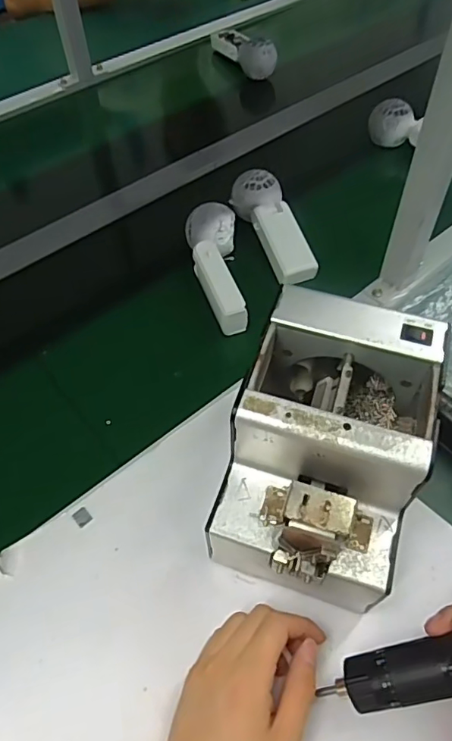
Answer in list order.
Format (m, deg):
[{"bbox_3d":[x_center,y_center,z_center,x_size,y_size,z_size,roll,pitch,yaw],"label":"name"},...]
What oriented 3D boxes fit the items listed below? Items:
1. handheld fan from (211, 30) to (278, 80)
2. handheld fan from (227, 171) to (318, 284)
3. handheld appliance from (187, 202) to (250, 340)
[{"bbox_3d":[0.031,-0.577,0.929,0.058,0.054,0.183,-21,61,-15],"label":"handheld fan"},{"bbox_3d":[0.059,-0.173,0.629,0.054,0.050,0.159,-18,60,-13],"label":"handheld fan"},{"bbox_3d":[-0.012,-0.111,0.582,0.053,0.054,0.166,-3,58,-4],"label":"handheld appliance"}]

